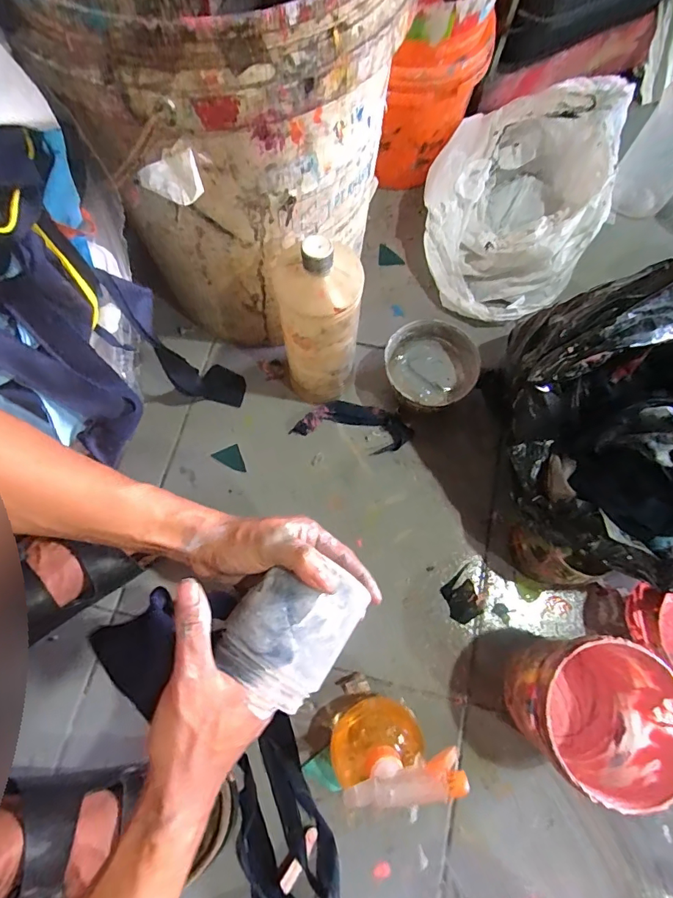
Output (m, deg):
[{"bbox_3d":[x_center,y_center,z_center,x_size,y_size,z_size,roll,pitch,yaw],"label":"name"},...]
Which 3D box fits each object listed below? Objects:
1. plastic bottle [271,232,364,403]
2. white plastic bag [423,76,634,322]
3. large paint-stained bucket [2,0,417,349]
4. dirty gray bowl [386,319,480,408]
[{"bbox_3d":[-0.019,-0.128,0.488,0.083,0.241,0.073,-2,72,-2],"label":"plastic bottle"},{"bbox_3d":[0.247,-0.350,0.622,0.234,0.136,0.337,27,74,7],"label":"white plastic bag"},{"bbox_3d":[-0.099,-0.323,0.458,0.286,0.345,0.311,0,72,-1],"label":"large paint-stained bucket"},{"bbox_3d":[0.122,-0.103,0.566,0.109,0.064,0.100,0,72,-1],"label":"dirty gray bowl"}]

